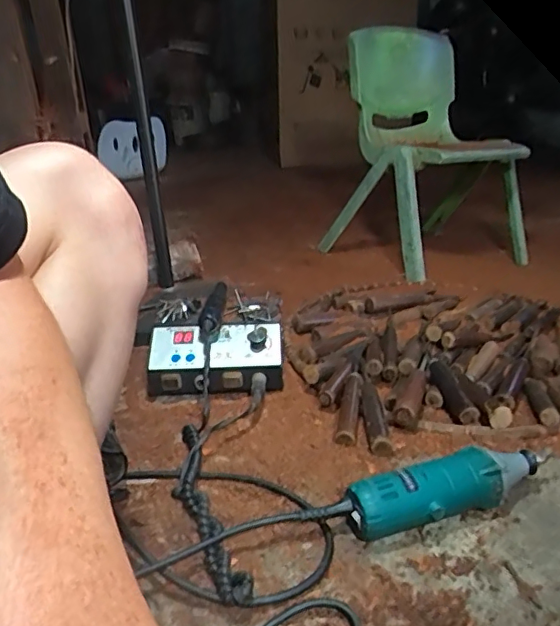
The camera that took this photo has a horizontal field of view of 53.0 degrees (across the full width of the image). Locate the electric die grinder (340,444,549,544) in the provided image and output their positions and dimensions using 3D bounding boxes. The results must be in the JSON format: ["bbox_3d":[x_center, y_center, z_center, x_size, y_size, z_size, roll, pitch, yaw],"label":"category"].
[{"bbox_3d":[0.162,0.166,0.530,0.206,0.053,0.050,-11,23,-18],"label":"electric die grinder"}]

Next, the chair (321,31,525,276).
[{"bbox_3d":[0.345,-0.379,1.270,0.409,0.481,0.346,-16,25,-29],"label":"chair"}]

